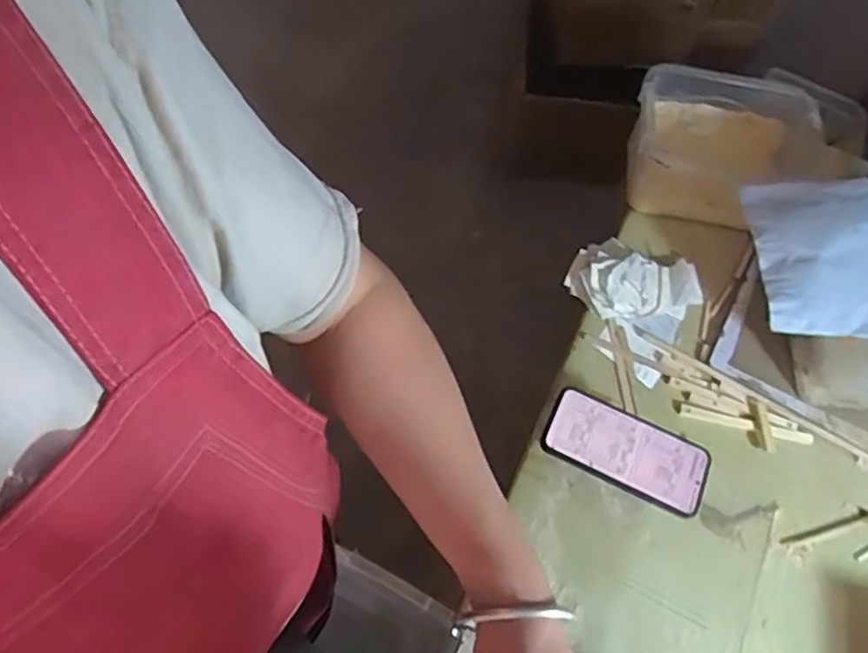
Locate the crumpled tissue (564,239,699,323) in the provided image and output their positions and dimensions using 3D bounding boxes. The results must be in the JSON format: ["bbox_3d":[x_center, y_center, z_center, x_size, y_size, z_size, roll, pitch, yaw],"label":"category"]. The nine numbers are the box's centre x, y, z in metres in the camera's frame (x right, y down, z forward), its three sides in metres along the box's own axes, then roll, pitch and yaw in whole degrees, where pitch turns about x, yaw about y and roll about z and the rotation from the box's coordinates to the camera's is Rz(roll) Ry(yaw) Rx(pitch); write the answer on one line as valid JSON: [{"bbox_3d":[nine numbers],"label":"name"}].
[{"bbox_3d":[0.269,-0.059,0.837,0.165,0.054,0.134,31,64,12],"label":"crumpled tissue"}]

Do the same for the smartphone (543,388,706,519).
[{"bbox_3d":[0.201,0.129,0.657,0.165,0.013,0.082,26,63,10],"label":"smartphone"}]

